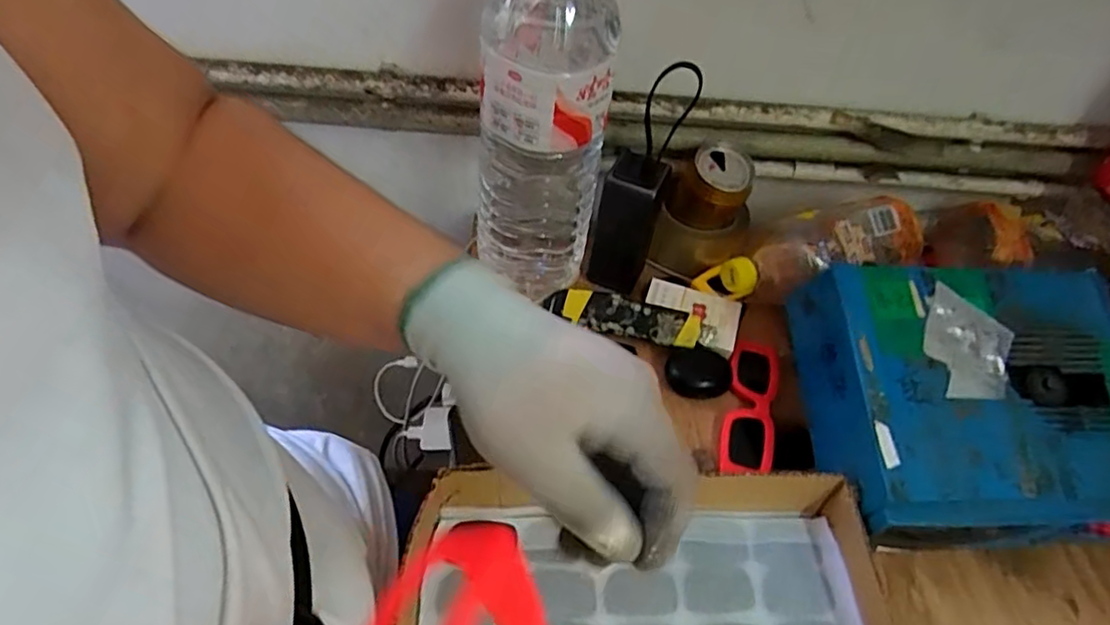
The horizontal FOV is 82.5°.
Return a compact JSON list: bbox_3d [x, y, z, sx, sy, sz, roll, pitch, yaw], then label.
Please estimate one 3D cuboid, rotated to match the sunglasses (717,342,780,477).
[{"bbox_3d":[0.168,0.088,0.555,0.048,0.043,0.142,14,48,5],"label":"sunglasses"}]

